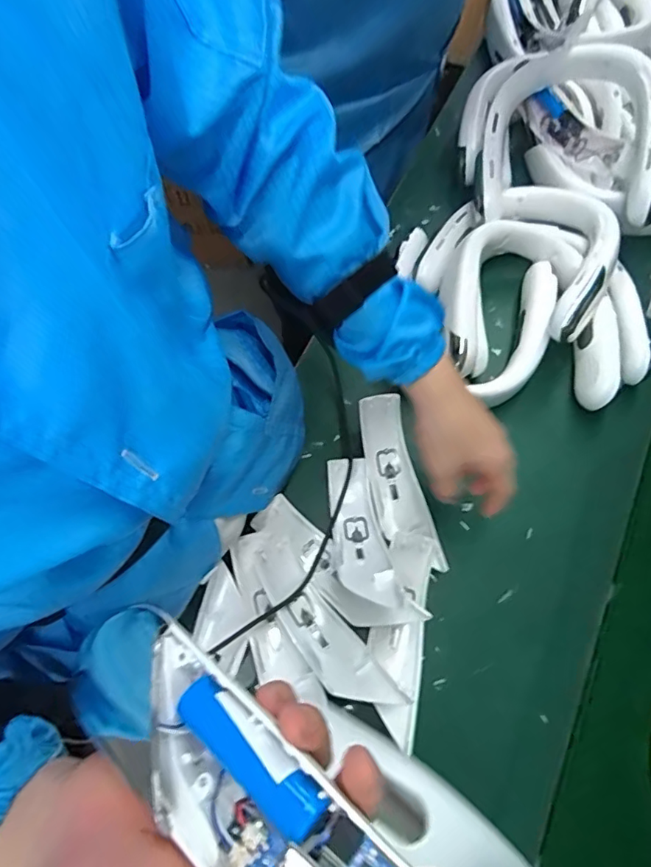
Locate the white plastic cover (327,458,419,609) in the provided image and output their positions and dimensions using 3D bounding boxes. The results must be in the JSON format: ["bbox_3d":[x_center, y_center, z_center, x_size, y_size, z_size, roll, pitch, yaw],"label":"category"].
[{"bbox_3d":[0.032,0.097,0.503,0.051,0.037,0.167,-14,43,-3],"label":"white plastic cover"}]

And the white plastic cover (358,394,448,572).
[{"bbox_3d":[0.071,0.051,0.529,0.050,0.047,0.175,-13,68,-3],"label":"white plastic cover"}]

